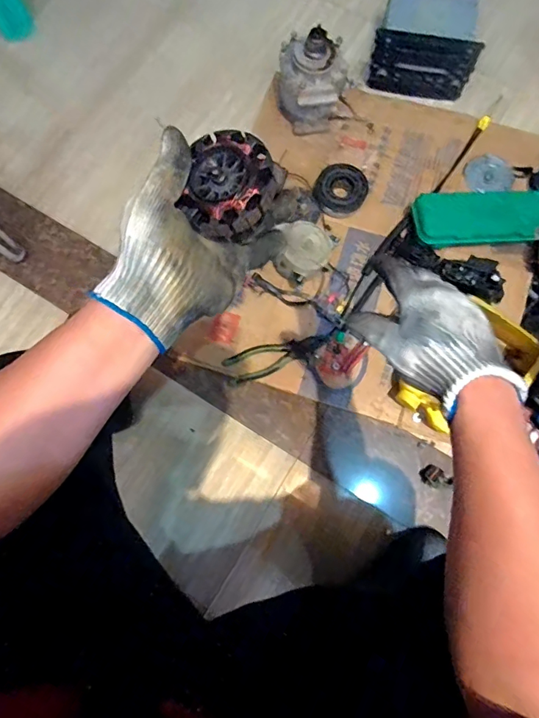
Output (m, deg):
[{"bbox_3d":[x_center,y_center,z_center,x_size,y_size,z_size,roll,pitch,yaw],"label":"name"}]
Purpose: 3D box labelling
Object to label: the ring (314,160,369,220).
[{"bbox_3d":[0.141,-0.339,0.914,0.101,0.032,0.103,31,77,7],"label":"ring"}]

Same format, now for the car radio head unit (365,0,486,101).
[{"bbox_3d":[0.328,-0.683,0.977,0.202,0.117,0.181,9,76,2],"label":"car radio head unit"}]

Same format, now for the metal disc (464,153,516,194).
[{"bbox_3d":[0.452,-0.378,0.936,0.097,0.008,0.083,30,88,4],"label":"metal disc"}]

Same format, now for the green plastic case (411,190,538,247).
[{"bbox_3d":[0.431,-0.273,0.879,0.299,0.023,0.106,-2,81,-6],"label":"green plastic case"}]

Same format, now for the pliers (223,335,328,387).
[{"bbox_3d":[0.014,-0.008,0.851,0.194,0.018,0.062,-21,77,-6],"label":"pliers"}]

